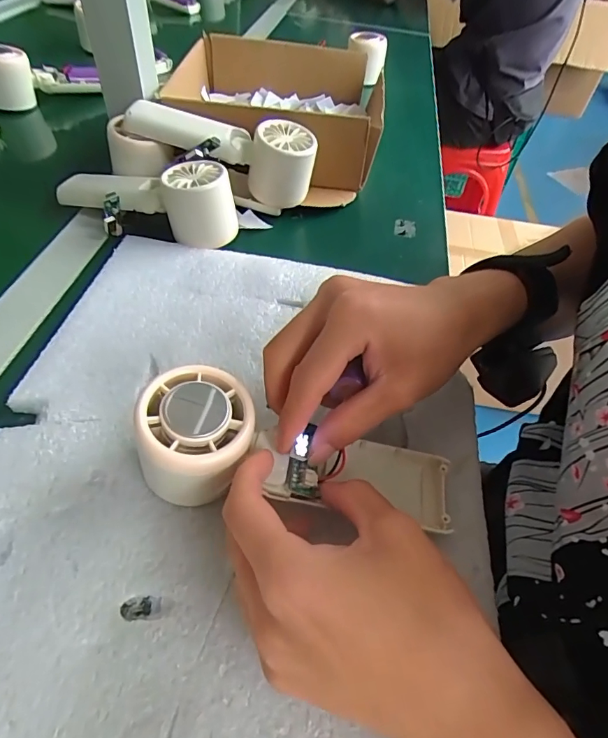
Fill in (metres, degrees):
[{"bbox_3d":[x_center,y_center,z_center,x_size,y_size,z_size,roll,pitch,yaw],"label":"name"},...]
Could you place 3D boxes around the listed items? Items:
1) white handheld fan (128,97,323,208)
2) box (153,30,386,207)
[{"bbox_3d":[-0.071,-0.189,0.409,0.160,0.067,0.048,10,50,2],"label":"white handheld fan"},{"bbox_3d":[-0.035,-0.291,0.499,0.216,0.071,0.238,5,50,-2],"label":"box"}]

